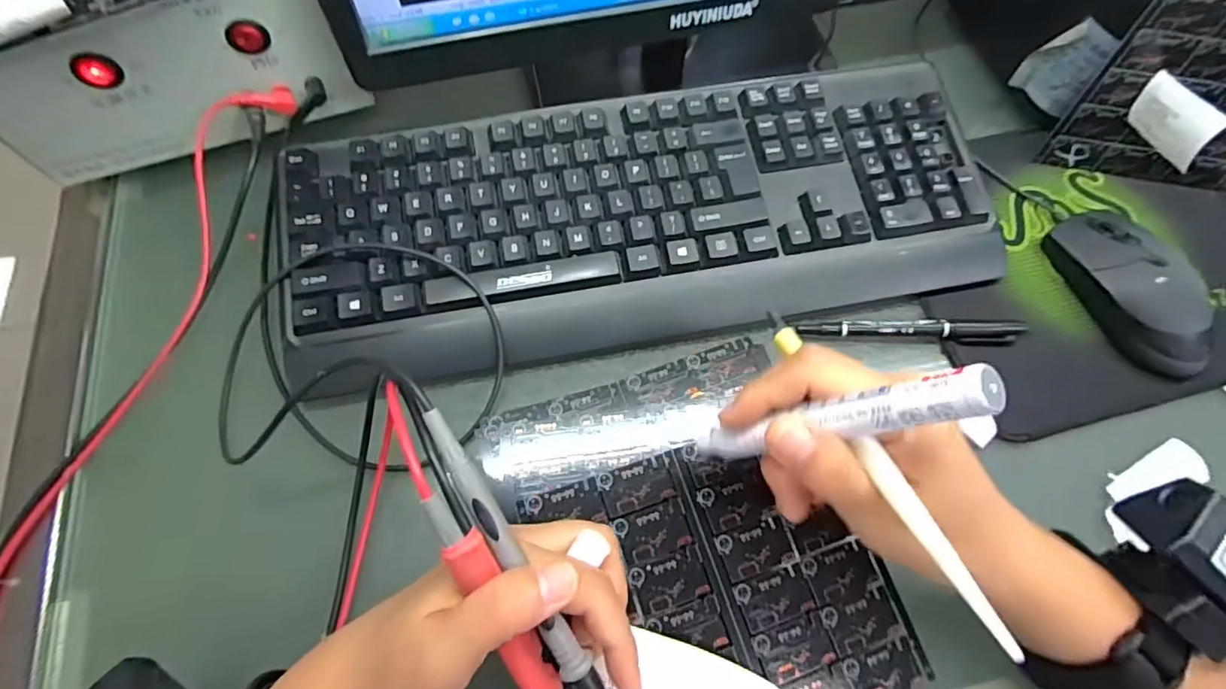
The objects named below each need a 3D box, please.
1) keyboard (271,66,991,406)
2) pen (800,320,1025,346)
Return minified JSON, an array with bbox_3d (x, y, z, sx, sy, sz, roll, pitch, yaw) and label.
[{"bbox_3d":[0.021,-0.080,0.365,0.426,0.031,0.156,-9,71,-5],"label":"keyboard"},{"bbox_3d":[0.183,-0.010,0.358,0.137,0.009,0.014,2,67,-1],"label":"pen"}]

